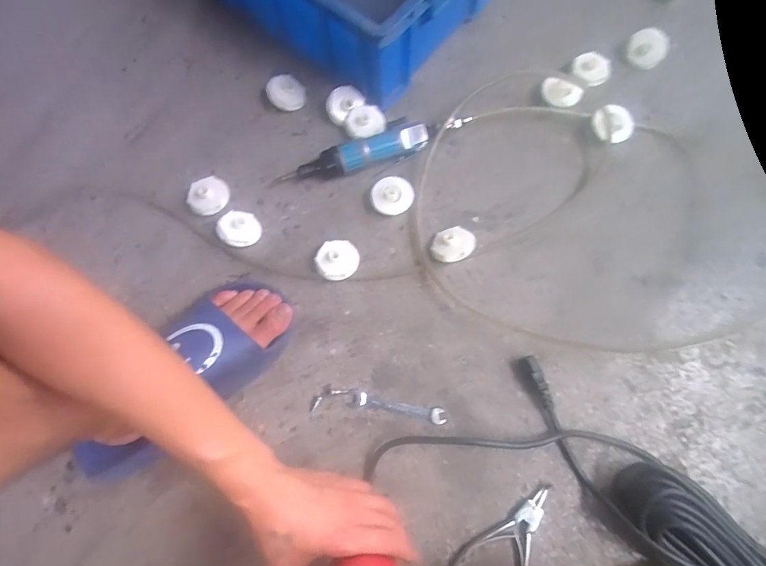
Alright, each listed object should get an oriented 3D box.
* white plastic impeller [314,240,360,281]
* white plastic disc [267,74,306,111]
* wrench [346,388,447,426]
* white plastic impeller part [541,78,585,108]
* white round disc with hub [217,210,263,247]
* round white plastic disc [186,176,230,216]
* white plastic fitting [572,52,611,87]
[{"bbox_3d":[-0.059,-0.030,0.545,0.054,0.032,0.052,-15,73,-3],"label":"white plastic impeller"},{"bbox_3d":[-0.141,-0.277,0.616,0.053,0.015,0.048,-15,107,-4],"label":"white plastic disc"},{"bbox_3d":[0.016,0.148,0.502,0.116,0.007,0.020,11,74,5],"label":"wrench"},{"bbox_3d":[0.257,-0.272,0.607,0.058,0.021,0.035,15,74,6],"label":"white plastic impeller part"},{"bbox_3d":[-0.189,-0.071,0.558,0.051,0.024,0.047,0,73,1],"label":"white round disc with hub"},{"bbox_3d":[-0.235,-0.117,0.574,0.046,0.028,0.052,31,76,10],"label":"round white plastic disc"},{"bbox_3d":[0.308,-0.316,0.622,0.065,0.014,0.050,-43,77,-11],"label":"white plastic fitting"}]

